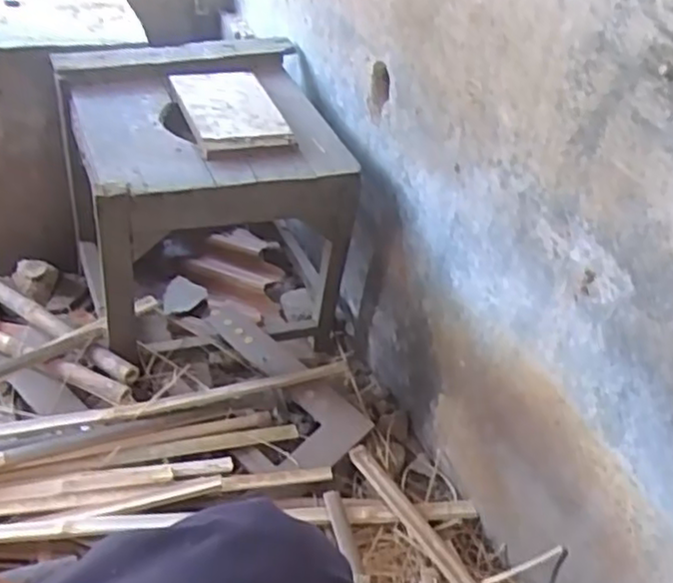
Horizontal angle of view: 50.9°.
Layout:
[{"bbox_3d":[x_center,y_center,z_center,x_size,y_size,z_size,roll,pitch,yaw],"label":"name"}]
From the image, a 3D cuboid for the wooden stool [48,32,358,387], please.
[{"bbox_3d":[-0.251,-0.161,1.315,0.444,0.427,0.466,-9,42,-17],"label":"wooden stool"}]

